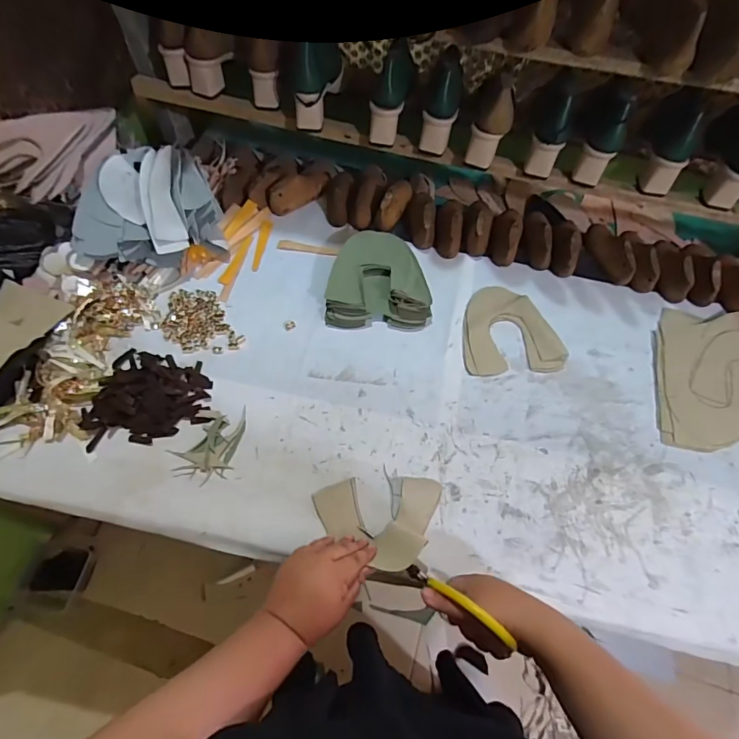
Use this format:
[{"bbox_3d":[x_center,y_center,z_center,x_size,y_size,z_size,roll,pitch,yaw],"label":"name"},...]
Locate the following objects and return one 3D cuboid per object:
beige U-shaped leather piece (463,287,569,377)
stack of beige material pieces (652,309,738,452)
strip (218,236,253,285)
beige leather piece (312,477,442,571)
[{"bbox_3d":[0.234,-0.068,0.731,0.163,0.012,0.161,-3,61,-5],"label":"beige U-shaped leather piece"},{"bbox_3d":[0.570,0.013,0.699,0.229,0.011,0.251,8,61,2],"label":"stack of beige material pieces"},{"bbox_3d":[-0.236,-0.198,0.789,0.023,0.004,0.116,18,62,7],"label":"strip"},{"bbox_3d":[0.011,0.188,0.557,0.162,0.049,0.120,5,61,0],"label":"beige leather piece"}]

